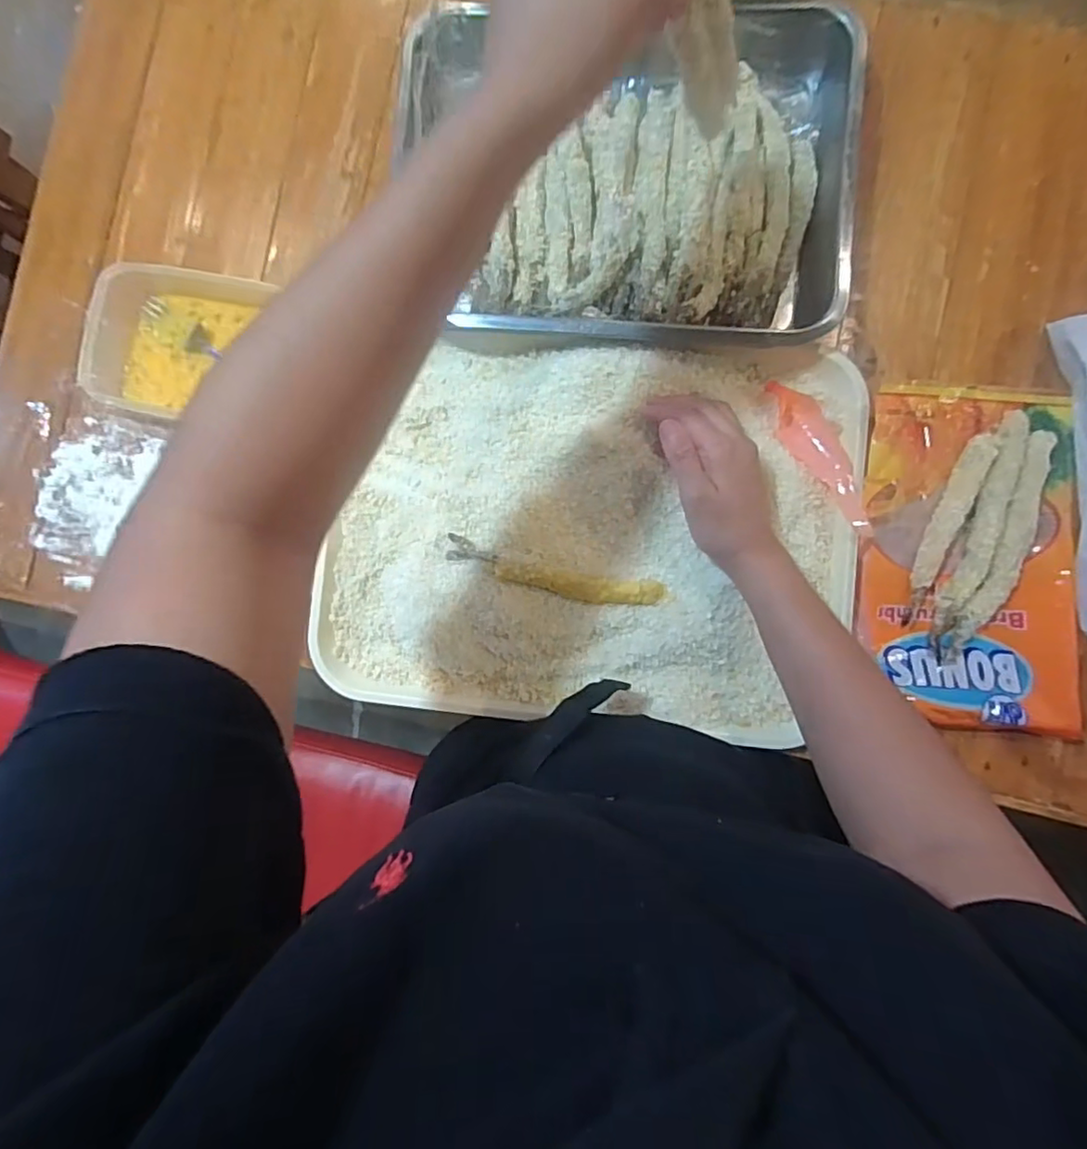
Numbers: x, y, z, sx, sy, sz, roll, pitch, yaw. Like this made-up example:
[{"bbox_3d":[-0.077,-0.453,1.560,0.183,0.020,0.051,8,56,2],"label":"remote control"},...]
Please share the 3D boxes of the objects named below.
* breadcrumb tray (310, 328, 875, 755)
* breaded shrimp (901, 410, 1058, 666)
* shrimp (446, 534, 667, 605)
[{"bbox_3d":[0.038,-0.034,0.467,0.388,0.030,0.291,5,87,5],"label":"breadcrumb tray"},{"bbox_3d":[0.324,-0.026,0.445,0.069,0.014,0.181,22,90,5],"label":"breaded shrimp"},{"bbox_3d":[0.007,0.002,0.462,0.170,0.019,0.027,13,89,5],"label":"shrimp"}]

